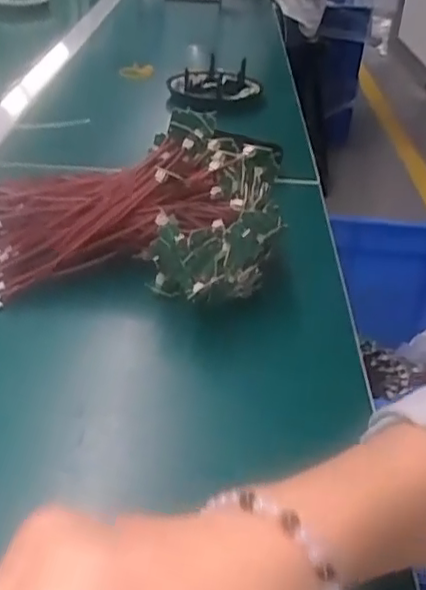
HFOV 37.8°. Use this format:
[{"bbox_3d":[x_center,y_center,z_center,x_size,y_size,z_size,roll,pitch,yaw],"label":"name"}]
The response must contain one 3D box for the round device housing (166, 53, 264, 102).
[{"bbox_3d":[-0.001,-0.302,0.879,0.125,0.044,0.117,3,35,-2],"label":"round device housing"}]

